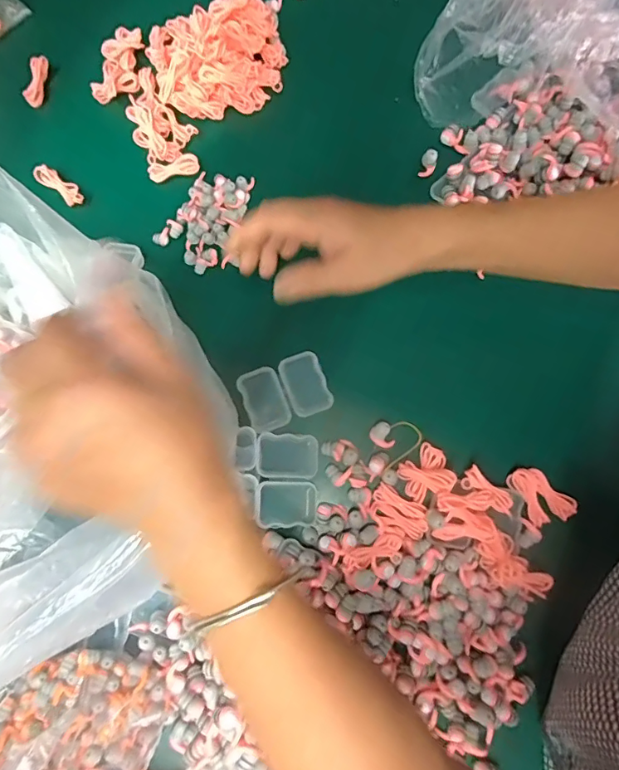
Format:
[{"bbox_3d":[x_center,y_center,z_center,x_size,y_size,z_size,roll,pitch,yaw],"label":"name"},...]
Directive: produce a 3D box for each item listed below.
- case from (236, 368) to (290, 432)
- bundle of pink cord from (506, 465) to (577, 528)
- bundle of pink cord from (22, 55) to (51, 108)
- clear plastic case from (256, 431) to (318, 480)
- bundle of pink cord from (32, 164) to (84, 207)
[{"bbox_3d":[-0.039,0.013,0.421,0.034,0.007,0.055,-23,80,-3],"label":"case"},{"bbox_3d":[0.192,0.094,0.397,0.055,0.012,0.036,44,84,8],"label":"bundle of pink cord"},{"bbox_3d":[-0.279,-0.311,0.485,0.016,0.011,0.049,7,80,3],"label":"bundle of pink cord"},{"bbox_3d":[-0.018,0.059,0.400,0.049,0.019,0.037,2,80,2],"label":"clear plastic case"},{"bbox_3d":[-0.241,-0.192,0.458,0.050,0.013,0.019,40,83,8],"label":"bundle of pink cord"}]

